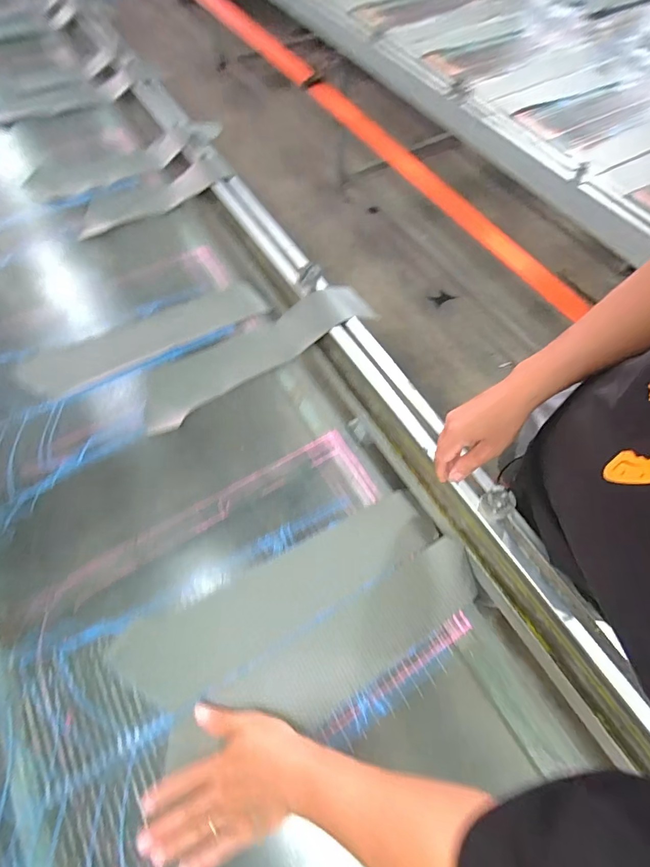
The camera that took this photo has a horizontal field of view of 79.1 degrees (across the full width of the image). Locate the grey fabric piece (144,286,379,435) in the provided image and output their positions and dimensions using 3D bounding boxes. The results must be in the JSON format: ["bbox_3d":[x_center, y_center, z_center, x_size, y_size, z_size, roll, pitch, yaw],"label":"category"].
[{"bbox_3d":[-0.110,-0.147,0.679,0.423,0.024,0.105,-29,68,-15],"label":"grey fabric piece"}]

